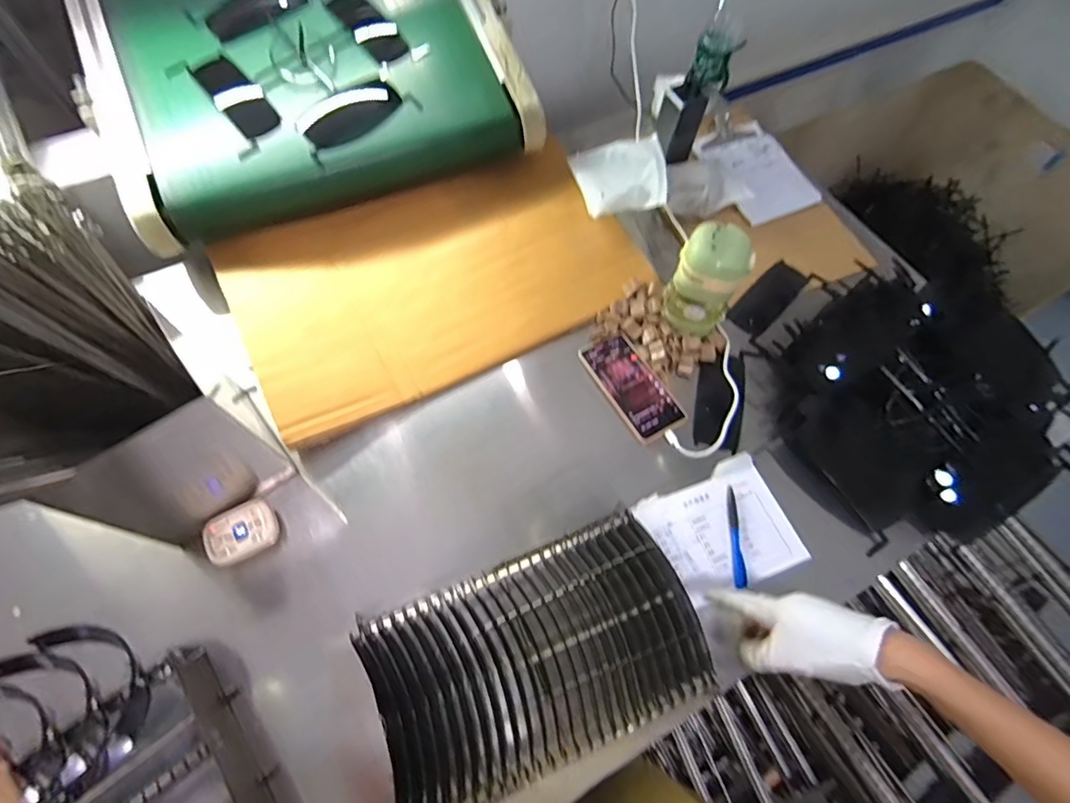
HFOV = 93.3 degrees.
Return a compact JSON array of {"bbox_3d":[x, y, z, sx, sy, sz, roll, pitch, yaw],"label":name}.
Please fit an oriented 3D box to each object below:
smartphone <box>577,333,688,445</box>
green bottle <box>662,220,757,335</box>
[{"bbox_3d":[0.132,-0.025,0.689,0.080,0.006,0.160,-28,68,-15],"label":"smartphone"},{"bbox_3d":[0.226,-0.157,0.677,0.083,0.142,0.075,36,68,14],"label":"green bottle"}]

